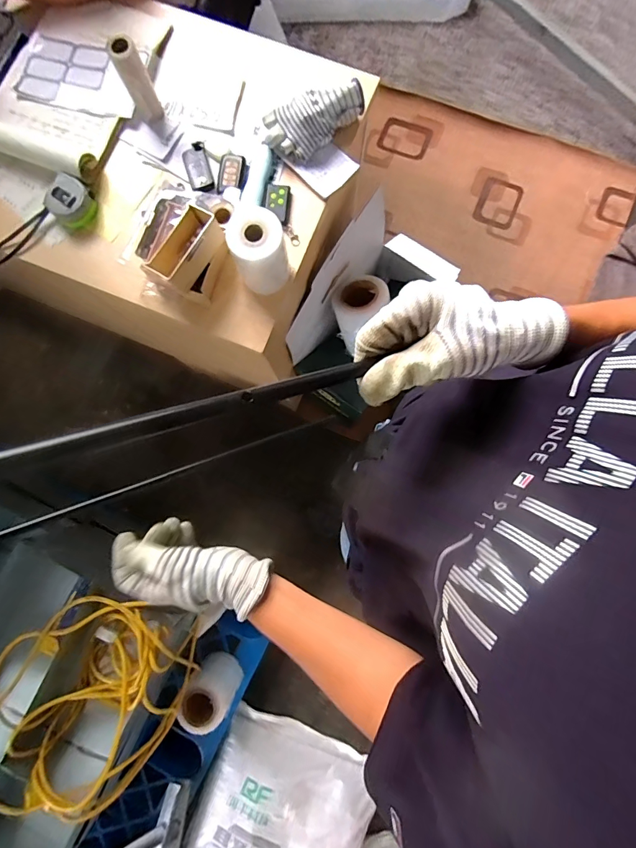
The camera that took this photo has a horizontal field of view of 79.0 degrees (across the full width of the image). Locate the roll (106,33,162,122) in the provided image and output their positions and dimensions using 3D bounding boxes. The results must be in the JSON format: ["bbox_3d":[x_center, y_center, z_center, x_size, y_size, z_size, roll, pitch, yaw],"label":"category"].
[{"bbox_3d":[-0.271,-0.515,0.574,0.038,0.102,0.030,-26,83,-1],"label":"roll"}]

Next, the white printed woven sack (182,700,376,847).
[{"bbox_3d":[-0.156,1.234,1.049,0.449,0.145,0.738,19,85,4],"label":"white printed woven sack"}]

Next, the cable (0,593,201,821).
[{"bbox_3d":[-0.493,0.591,0.842,0.352,0.228,0.381,0,79,0],"label":"cable"}]

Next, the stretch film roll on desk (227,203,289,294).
[{"bbox_3d":[-0.081,-0.240,0.541,0.072,0.098,0.078,0,84,2],"label":"stretch film roll on desk"}]

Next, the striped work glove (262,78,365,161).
[{"bbox_3d":[-0.012,-0.473,0.588,0.146,0.042,0.083,-36,84,-2],"label":"striped work glove"}]

